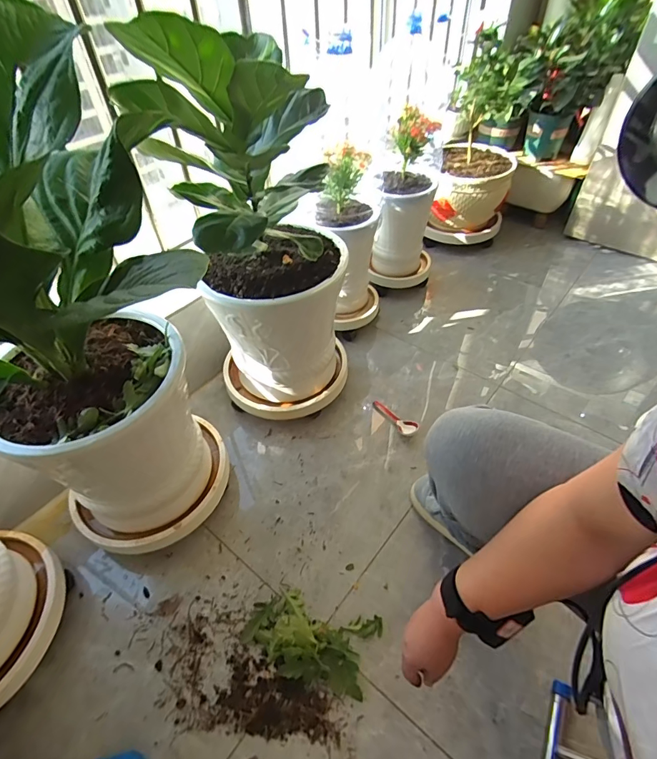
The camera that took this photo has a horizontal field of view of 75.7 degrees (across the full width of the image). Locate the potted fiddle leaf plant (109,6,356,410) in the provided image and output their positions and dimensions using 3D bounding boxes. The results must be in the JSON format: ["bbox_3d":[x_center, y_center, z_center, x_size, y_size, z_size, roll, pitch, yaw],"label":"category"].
[{"bbox_3d":[-0.146,-0.293,0.953,0.350,0.771,0.355,-6,47,-1],"label":"potted fiddle leaf plant"}]

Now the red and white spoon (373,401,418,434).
[{"bbox_3d":[0.178,0.104,1.158,0.046,0.019,0.148,-37,55,-26],"label":"red and white spoon"}]

